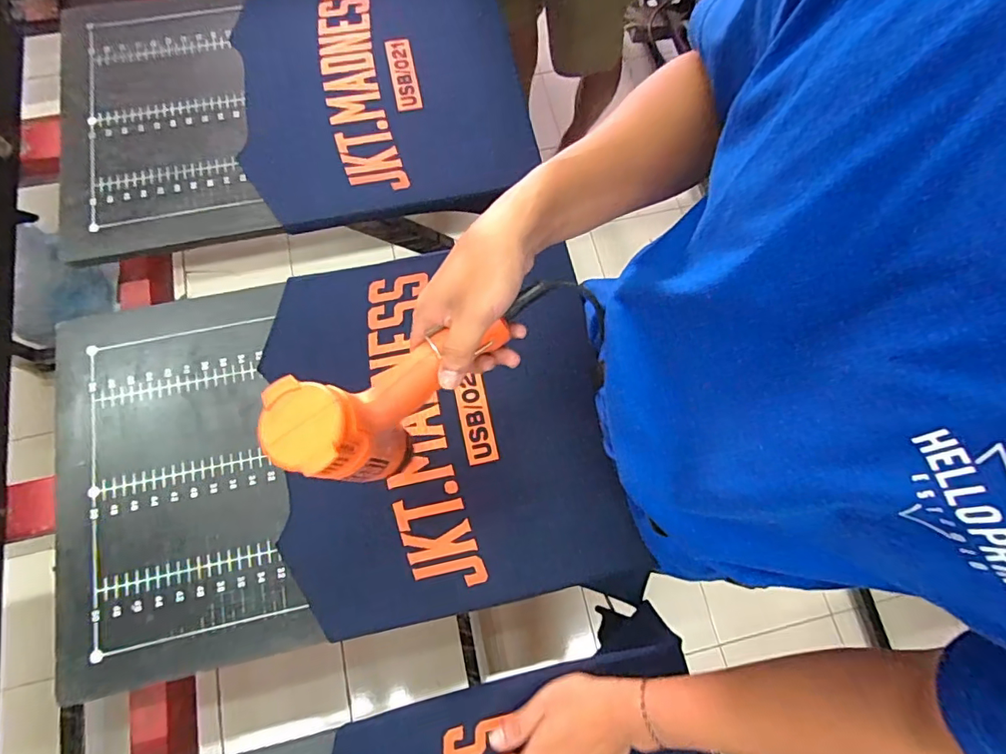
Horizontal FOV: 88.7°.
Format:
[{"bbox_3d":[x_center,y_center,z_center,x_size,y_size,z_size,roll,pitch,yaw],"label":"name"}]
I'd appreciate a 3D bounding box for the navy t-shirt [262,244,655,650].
[{"bbox_3d":[-0.060,0.049,0.559,0.372,0.041,0.431,-13,74,-5],"label":"navy t-shirt"}]

